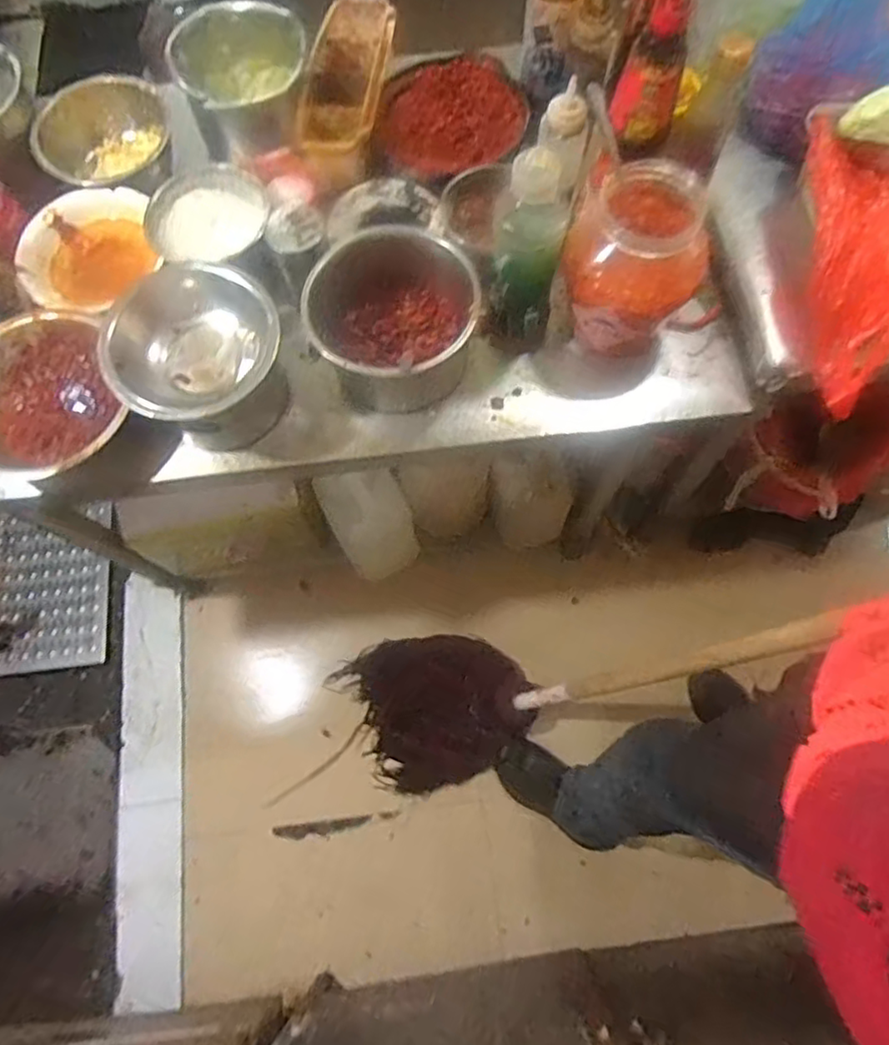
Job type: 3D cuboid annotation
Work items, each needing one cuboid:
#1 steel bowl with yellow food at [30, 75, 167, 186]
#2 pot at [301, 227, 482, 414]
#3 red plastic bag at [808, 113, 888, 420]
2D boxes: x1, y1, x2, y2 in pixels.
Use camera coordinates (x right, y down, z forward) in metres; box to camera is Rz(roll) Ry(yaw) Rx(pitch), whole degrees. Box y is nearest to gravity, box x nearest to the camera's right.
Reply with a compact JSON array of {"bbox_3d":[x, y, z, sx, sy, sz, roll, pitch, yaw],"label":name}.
[{"bbox_3d":[-0.417,-0.464,0.774,0.137,0.063,0.152,4,72,3],"label":"steel bowl with yellow food"},{"bbox_3d":[-0.051,-0.209,0.687,0.167,0.110,0.170,-1,72,2],"label":"pot"},{"bbox_3d":[0.436,-0.251,0.608,0.160,0.075,0.292,1,91,2],"label":"red plastic bag"}]

